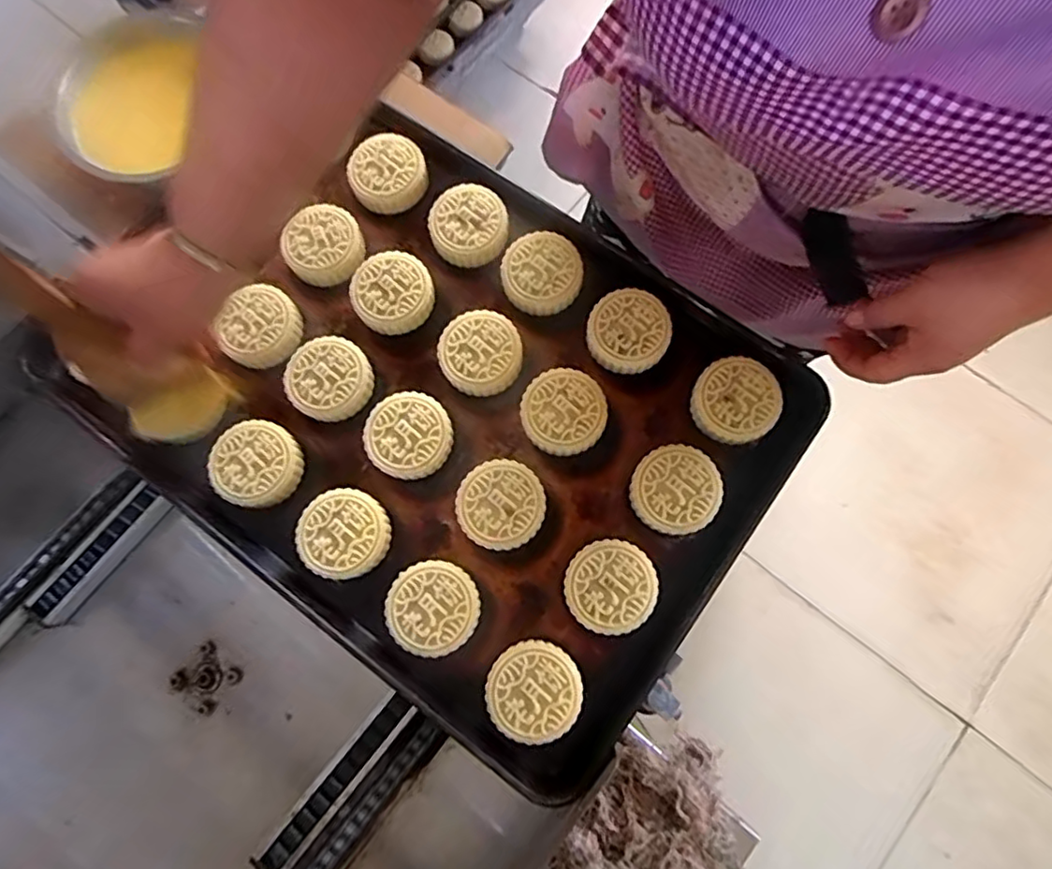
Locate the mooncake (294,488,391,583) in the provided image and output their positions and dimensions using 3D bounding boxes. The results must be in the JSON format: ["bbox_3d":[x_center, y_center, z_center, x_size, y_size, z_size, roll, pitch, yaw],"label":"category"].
[{"bbox_3d":[-0.148,0.081,0.492,0.068,0.019,0.070,0,75,1],"label":"mooncake"}]

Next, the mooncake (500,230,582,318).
[{"bbox_3d":[0.015,-0.146,0.542,0.069,0.024,0.072,0,75,1],"label":"mooncake"}]

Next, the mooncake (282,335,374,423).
[{"bbox_3d":[-0.171,-0.048,0.526,0.068,0.025,0.070,0,75,1],"label":"mooncake"}]

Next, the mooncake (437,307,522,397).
[{"bbox_3d":[-0.040,-0.071,0.525,0.069,0.021,0.072,0,75,1],"label":"mooncake"}]

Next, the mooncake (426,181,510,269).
[{"bbox_3d":[-0.054,-0.191,0.553,0.070,0.026,0.068,0,75,1],"label":"mooncake"}]

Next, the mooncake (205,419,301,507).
[{"bbox_3d":[-0.228,0.025,0.511,0.070,0.022,0.069,0,75,1],"label":"mooncake"}]

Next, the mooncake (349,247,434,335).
[{"bbox_3d":[-0.119,-0.126,0.539,0.067,0.023,0.071,0,75,1],"label":"mooncake"}]

